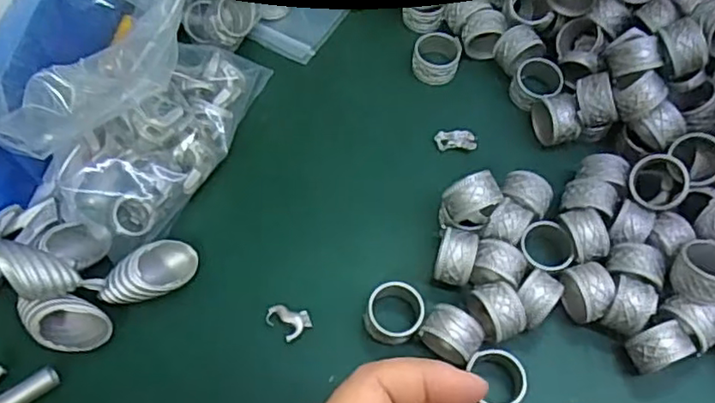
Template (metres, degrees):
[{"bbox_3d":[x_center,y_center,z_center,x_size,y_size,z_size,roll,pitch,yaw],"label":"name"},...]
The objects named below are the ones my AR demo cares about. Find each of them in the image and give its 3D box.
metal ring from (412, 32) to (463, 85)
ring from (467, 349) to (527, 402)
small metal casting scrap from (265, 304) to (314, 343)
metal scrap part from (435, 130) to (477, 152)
[{"bbox_3d":[0.047,-0.086,0.375,0.027,0.017,0.025,0,64,1],"label":"metal ring"},{"bbox_3d":[0.064,0.084,0.290,0.027,0.015,0.027,0,64,1],"label":"ring"},{"bbox_3d":[-0.034,0.058,0.309,0.021,0.004,0.017,38,70,18],"label":"small metal casting scrap"},{"bbox_3d":[0.056,-0.035,0.357,0.022,0.006,0.011,4,64,3],"label":"metal scrap part"}]

